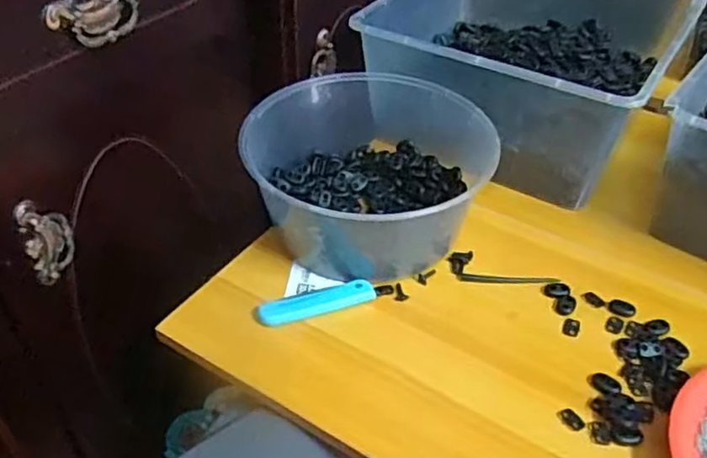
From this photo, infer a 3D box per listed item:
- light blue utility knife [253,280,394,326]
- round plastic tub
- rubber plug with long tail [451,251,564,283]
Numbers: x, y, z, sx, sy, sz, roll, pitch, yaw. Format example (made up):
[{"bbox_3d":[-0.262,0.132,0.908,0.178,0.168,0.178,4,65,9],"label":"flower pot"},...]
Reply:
[{"bbox_3d":[-0.024,0.060,0.559,0.116,0.013,0.024,-14,44,-17],"label":"light blue utility knife"},{"bbox_3d":[0.019,-0.055,0.621,0.200,0.099,0.199,1,42,-1],"label":"round plastic tub"},{"bbox_3d":[0.136,0.040,0.592,0.095,0.008,0.032,9,42,7],"label":"rubber plug with long tail"}]

